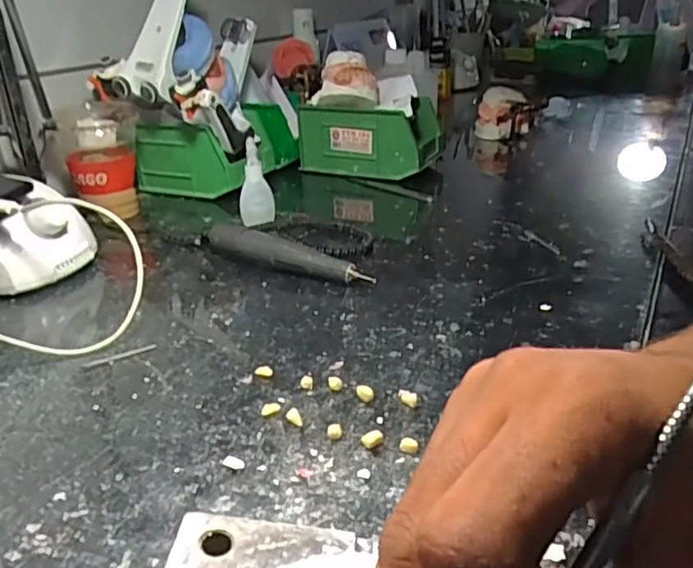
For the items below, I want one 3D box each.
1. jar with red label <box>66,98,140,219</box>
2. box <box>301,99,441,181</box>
[{"bbox_3d":[-0.261,-0.134,0.658,0.078,0.113,0.087,-13,28,-20],"label":"jar with red label"},{"bbox_3d":[0.033,-0.192,0.785,0.169,0.080,0.094,10,29,24],"label":"box"}]

